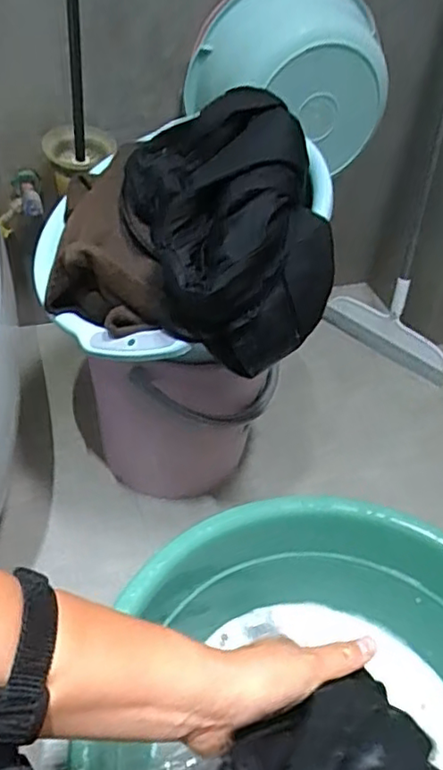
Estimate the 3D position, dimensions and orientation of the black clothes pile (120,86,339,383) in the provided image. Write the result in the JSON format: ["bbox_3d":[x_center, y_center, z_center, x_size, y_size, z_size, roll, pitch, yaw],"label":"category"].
[{"bbox_3d":[0.018,-0.161,0.646,0.194,0.187,0.200,-16,48,-22],"label":"black clothes pile"}]

